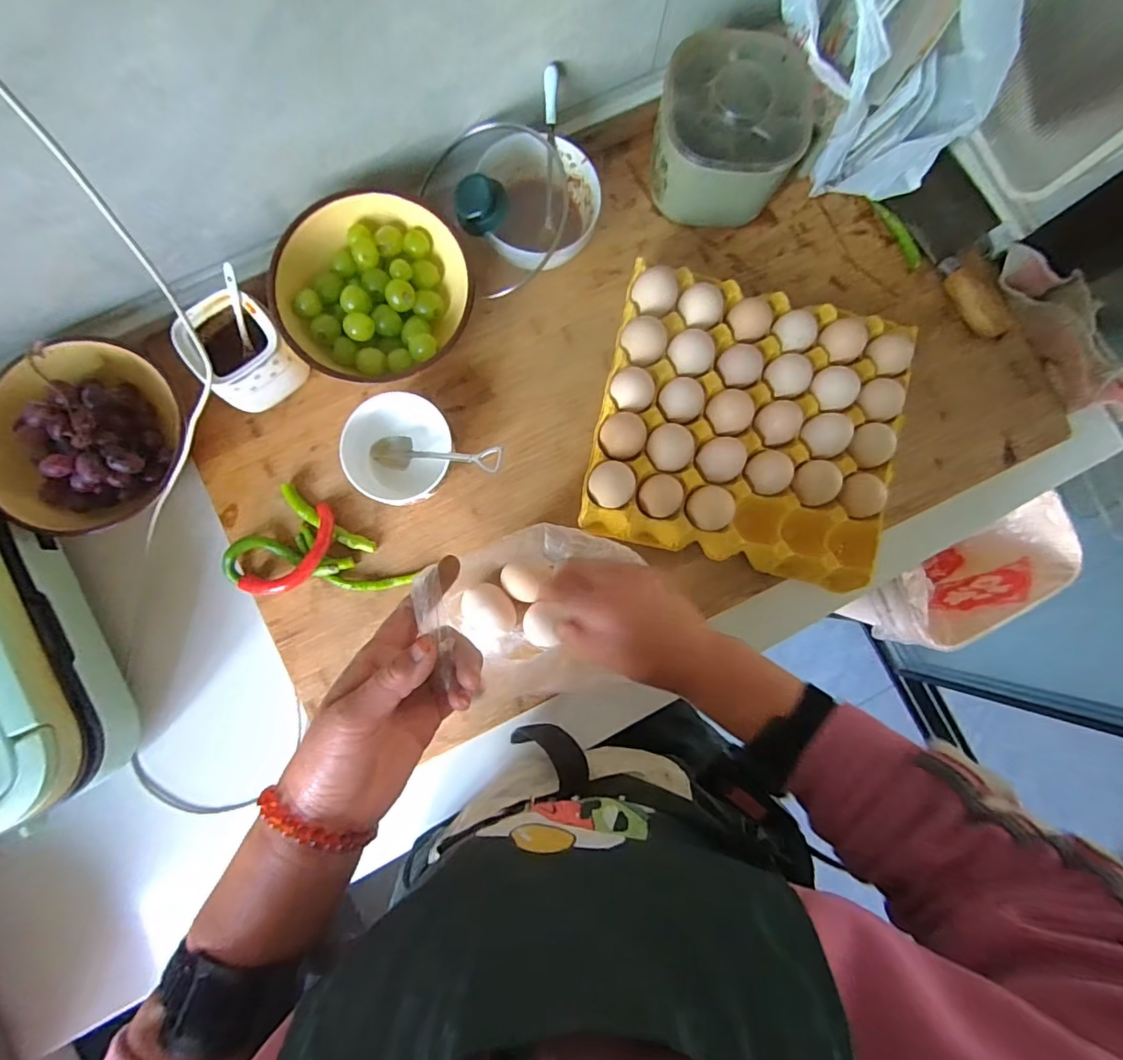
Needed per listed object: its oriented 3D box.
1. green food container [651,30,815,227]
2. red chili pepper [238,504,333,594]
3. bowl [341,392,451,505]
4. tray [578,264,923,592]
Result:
[{"bbox_3d":[0.163,-0.392,0.520,0.137,0.097,0.145,8,84,-1],"label":"green food container"},{"bbox_3d":[-0.254,0.026,0.498,0.049,0.029,0.105,42,85,2],"label":"red chili pepper"},{"bbox_3d":[-0.154,-0.078,0.506,0.100,0.051,0.112,-12,85,-3],"label":"bowl"},{"bbox_3d":[0.189,-0.101,0.527,0.299,0.047,0.270,13,84,0],"label":"tray"}]

